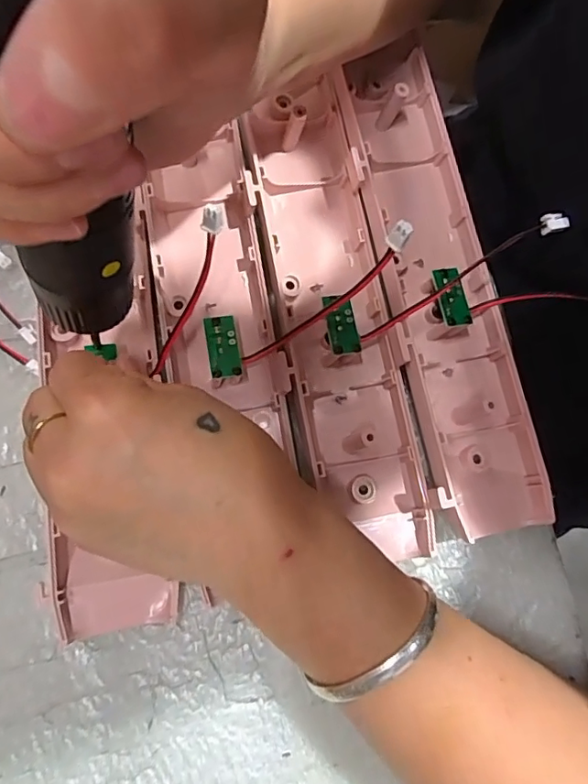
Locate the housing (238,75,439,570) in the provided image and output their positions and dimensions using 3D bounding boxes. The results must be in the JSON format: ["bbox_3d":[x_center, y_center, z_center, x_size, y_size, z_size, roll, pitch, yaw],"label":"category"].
[{"bbox_3d":[0.019,-0.042,0.257,0.050,0.022,0.238,-11,78,-3],"label":"housing"}]

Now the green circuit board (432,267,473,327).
[{"bbox_3d":[0.076,-0.046,0.250,0.014,0.004,0.029,-9,79,-6],"label":"green circuit board"}]

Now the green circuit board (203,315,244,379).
[{"bbox_3d":[-0.032,-0.021,0.242,0.014,0.004,0.028,-8,84,-13],"label":"green circuit board"}]

